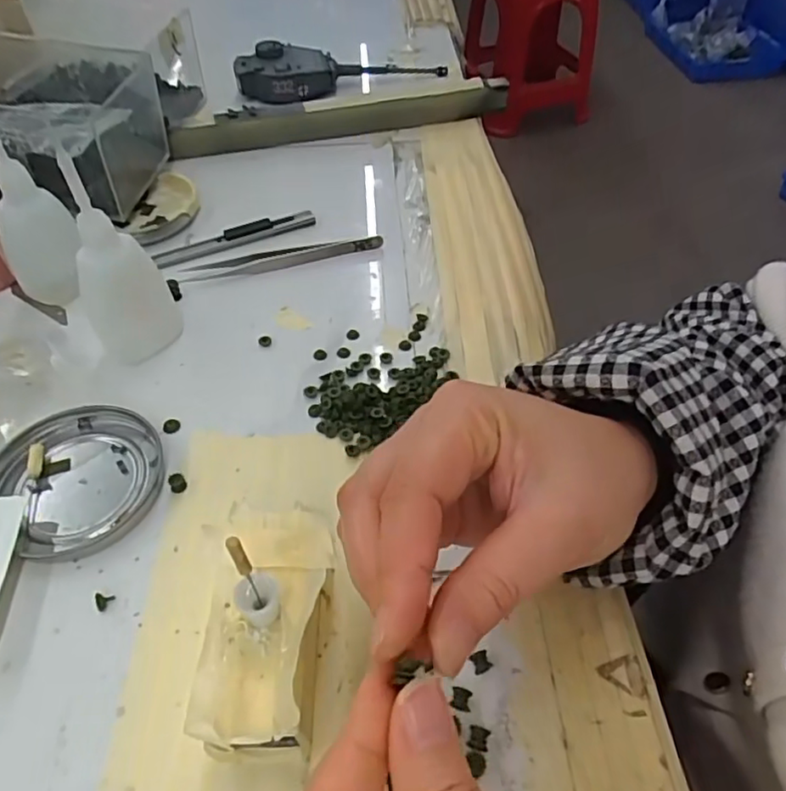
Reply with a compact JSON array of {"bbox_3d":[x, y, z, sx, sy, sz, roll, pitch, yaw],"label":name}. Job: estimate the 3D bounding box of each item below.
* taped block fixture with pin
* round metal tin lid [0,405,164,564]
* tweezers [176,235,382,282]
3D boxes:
[{"bbox_3d":[-0.044,0.086,0.222,0.039,0.040,0.084,3,50,2],"label":"taped block fixture with pin"},{"bbox_3d":[-0.146,0.035,0.285,0.072,0.008,0.077,0,50,0],"label":"round metal tin lid"},{"bbox_3d":[-0.069,-0.086,0.385,0.126,0.009,0.016,-9,51,-8],"label":"tweezers"}]

